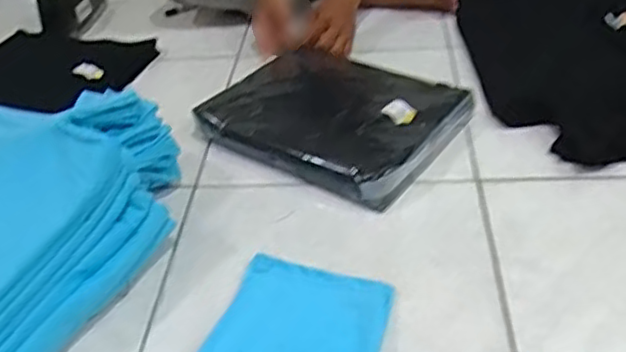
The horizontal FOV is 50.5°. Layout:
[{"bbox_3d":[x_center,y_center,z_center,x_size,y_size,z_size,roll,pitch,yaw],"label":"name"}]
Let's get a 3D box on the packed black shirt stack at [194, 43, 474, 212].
[{"bbox_3d":[0.034,-0.100,1.029,0.351,0.049,0.279,21,45,30],"label":"packed black shirt stack"}]

